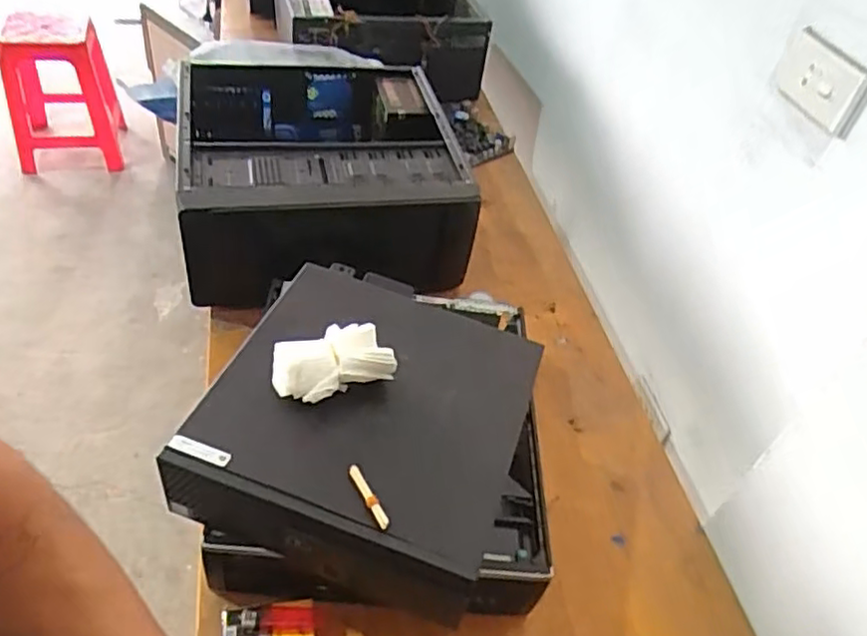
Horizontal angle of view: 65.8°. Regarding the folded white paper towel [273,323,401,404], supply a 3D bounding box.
[{"bbox_3d":[-0.098,0.039,0.632,0.106,0.030,0.064,-16,48,-23],"label":"folded white paper towel"}]

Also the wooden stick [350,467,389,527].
[{"bbox_3d":[-0.054,0.151,0.563,0.010,0.008,0.063,-18,49,-24],"label":"wooden stick"}]

